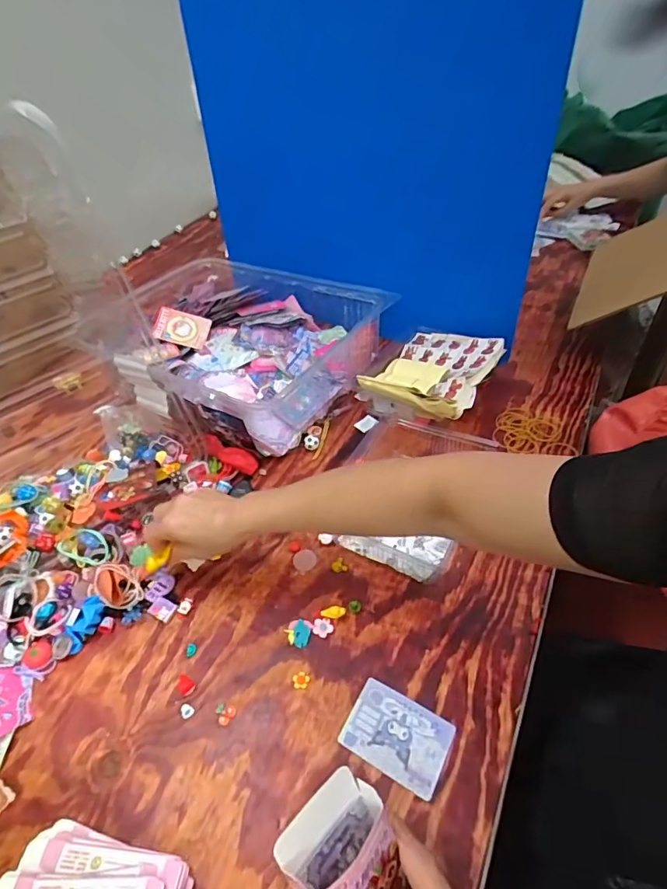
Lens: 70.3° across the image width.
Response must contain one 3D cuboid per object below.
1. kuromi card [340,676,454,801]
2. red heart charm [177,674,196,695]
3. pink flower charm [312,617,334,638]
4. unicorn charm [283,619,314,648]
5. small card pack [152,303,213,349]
[{"bbox_3d":[0.057,0.260,0.426,0.090,0.004,0.064,19,50,25],"label":"kuromi card"},{"bbox_3d":[-0.147,0.238,0.469,0.021,0.004,0.014,27,53,31],"label":"red heart charm"},{"bbox_3d":[-0.012,0.193,0.500,0.021,0.006,0.020,-4,44,4],"label":"pink flower charm"},{"bbox_3d":[-0.038,0.199,0.502,0.027,0.004,0.028,10,46,18],"label":"unicorn charm"},{"bbox_3d":[-0.260,-0.199,0.809,0.090,0.011,0.060,14,77,-6],"label":"small card pack"}]

